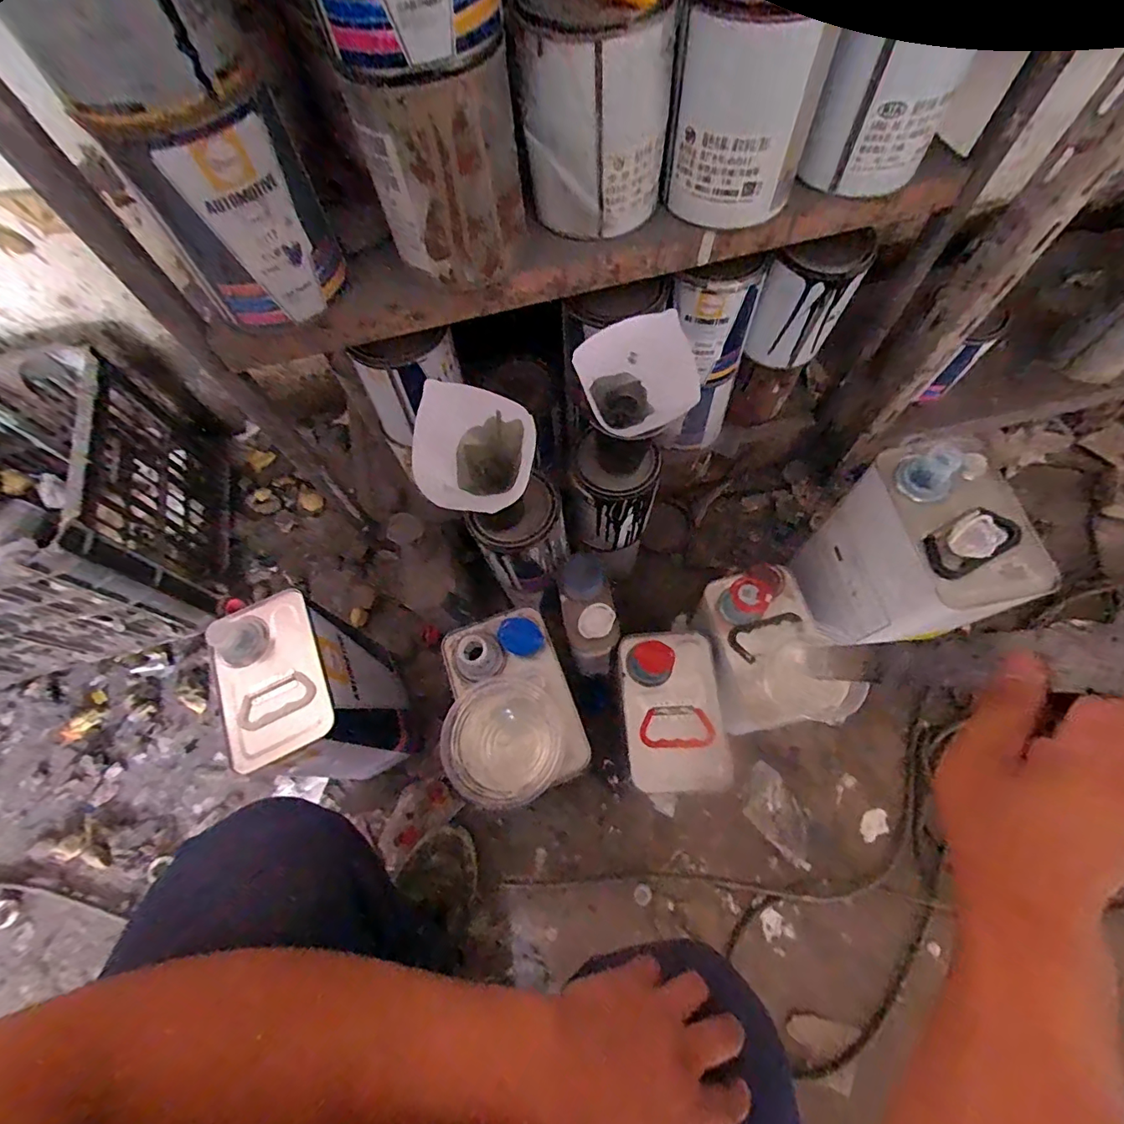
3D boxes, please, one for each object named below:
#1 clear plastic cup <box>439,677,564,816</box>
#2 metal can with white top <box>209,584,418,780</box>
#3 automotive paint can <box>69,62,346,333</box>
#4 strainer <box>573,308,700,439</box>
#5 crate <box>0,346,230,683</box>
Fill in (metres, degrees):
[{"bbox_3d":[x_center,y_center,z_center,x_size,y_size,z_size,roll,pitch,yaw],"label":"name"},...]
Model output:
[{"bbox_3d":[-0.043,0.145,0.418,0.087,0.095,0.093,-1,66,3],"label":"clear plastic cup"},{"bbox_3d":[-0.280,0.159,0.608,0.103,0.252,0.173,-24,67,-7],"label":"metal can with white top"},{"bbox_3d":[-0.232,-0.253,0.355,0.104,0.135,0.097,-1,66,3],"label":"automotive paint can"},{"bbox_3d":[0.083,-0.176,0.500,0.102,0.082,0.096,-1,68,3],"label":"strainer"},{"bbox_3d":[-0.751,-0.048,0.659,0.446,0.269,0.329,-15,67,-3],"label":"crate"}]

